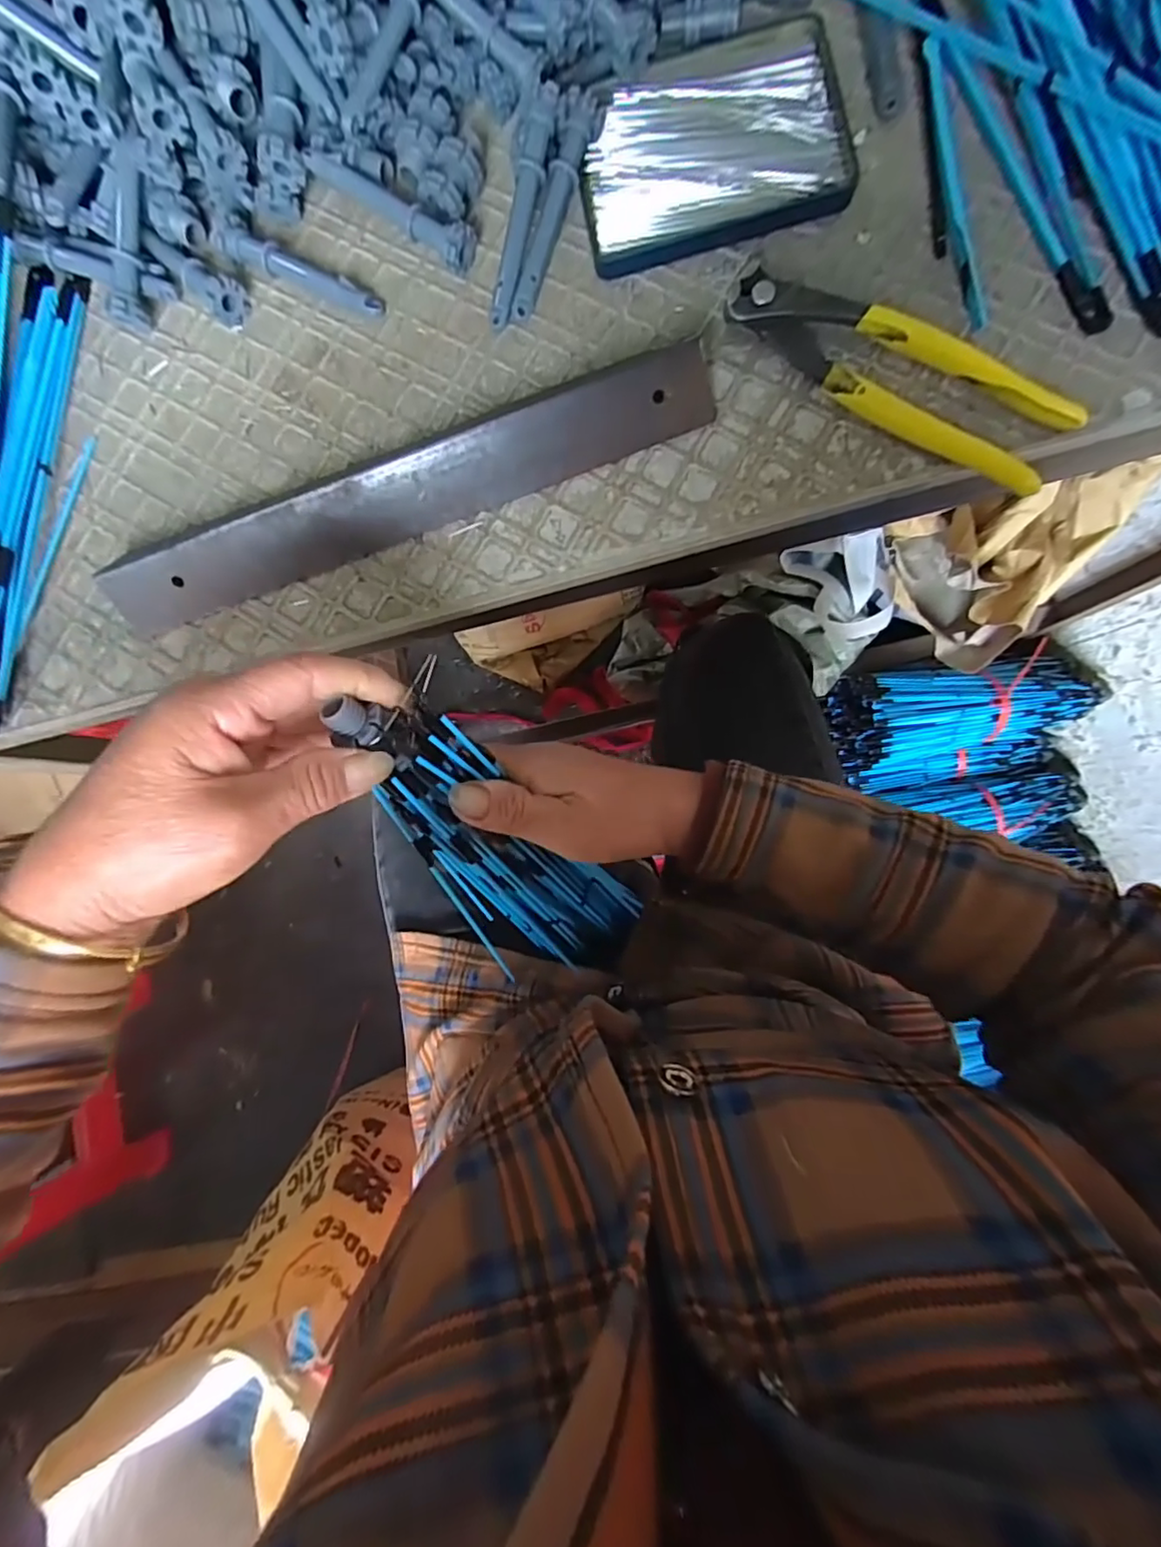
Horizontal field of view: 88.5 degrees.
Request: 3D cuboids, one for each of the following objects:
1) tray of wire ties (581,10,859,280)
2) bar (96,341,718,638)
[{"bbox_3d":[0.063,-0.312,0.297,0.127,0.013,0.094,-12,86,5],"label":"tray of wire ties"},{"bbox_3d":[-0.093,-0.147,0.296,0.312,0.028,0.052,-18,86,5],"label":"bar"}]

